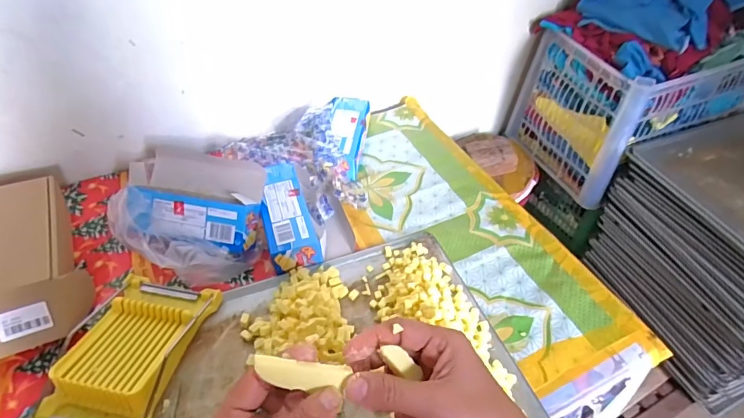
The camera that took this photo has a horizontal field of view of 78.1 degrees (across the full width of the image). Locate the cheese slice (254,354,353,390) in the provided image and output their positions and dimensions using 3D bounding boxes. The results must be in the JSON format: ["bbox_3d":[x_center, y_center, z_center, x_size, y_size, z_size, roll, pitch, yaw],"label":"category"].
[{"bbox_3d":[-0.046,0.108,0.299,0.060,0.004,0.017,12,74,-13],"label":"cheese slice"}]

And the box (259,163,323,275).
[{"bbox_3d":[-0.124,0.009,0.661,0.065,0.041,0.170,-13,46,-13],"label":"box"}]

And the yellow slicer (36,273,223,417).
[{"bbox_3d":[-0.275,0.157,0.516,0.129,0.042,0.191,9,45,8],"label":"yellow slicer"}]

